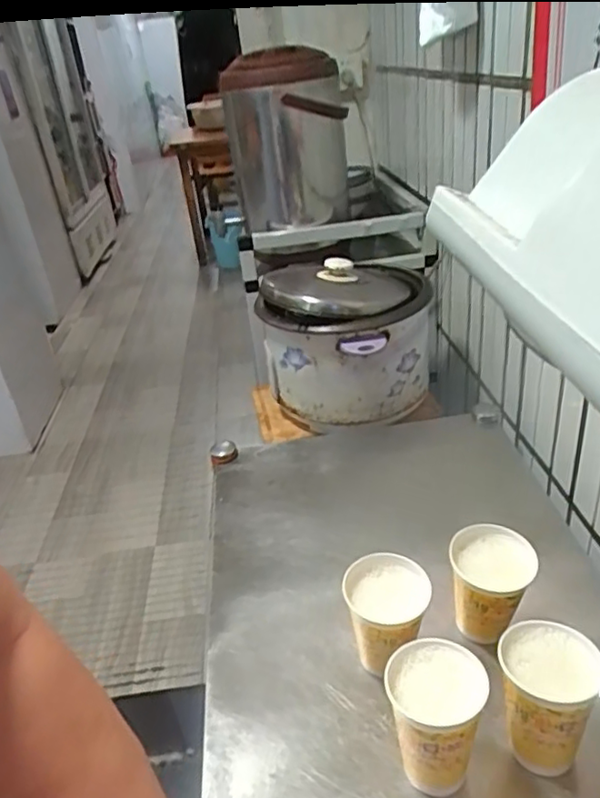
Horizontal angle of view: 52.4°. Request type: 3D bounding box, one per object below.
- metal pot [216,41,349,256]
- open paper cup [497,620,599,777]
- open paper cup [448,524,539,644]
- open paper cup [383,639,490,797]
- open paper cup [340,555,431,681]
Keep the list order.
[{"bbox_3d":[-0.025,-0.491,1.221,0.232,0.353,0.260,-4,32,4],"label":"metal pot"},{"bbox_3d":[0.201,0.249,0.505,0.073,0.109,0.076,-5,32,3],"label":"open paper cup"},{"bbox_3d":[0.186,0.185,0.599,0.076,0.097,0.070,-5,32,3],"label":"open paper cup"},{"bbox_3d":[0.109,0.260,0.499,0.074,0.107,0.077,-5,32,3],"label":"open paper cup"},{"bbox_3d":[0.082,0.215,0.583,0.079,0.097,0.089,2,33,13],"label":"open paper cup"}]

